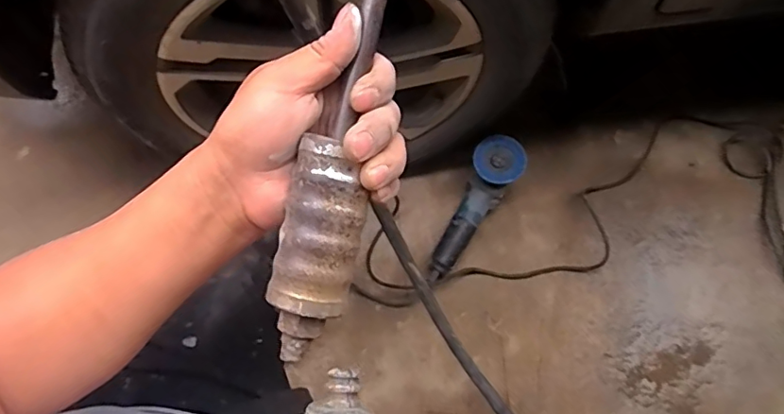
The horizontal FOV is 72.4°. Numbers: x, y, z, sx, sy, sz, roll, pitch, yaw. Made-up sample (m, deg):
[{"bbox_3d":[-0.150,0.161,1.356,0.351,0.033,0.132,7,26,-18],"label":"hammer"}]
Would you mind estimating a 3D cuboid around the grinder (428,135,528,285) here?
[{"bbox_3d":[0.165,0.011,1.044,0.096,0.100,0.304,24,72,11],"label":"grinder"}]

